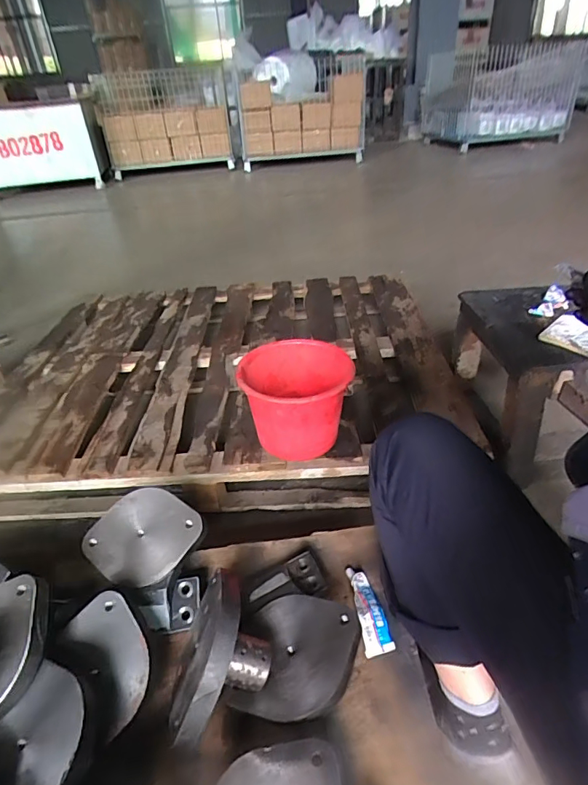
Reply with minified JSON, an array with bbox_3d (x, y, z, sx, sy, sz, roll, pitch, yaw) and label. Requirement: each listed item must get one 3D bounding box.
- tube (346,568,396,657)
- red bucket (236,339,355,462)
[{"bbox_3d":[0.097,0.286,0.616,0.035,0.017,0.109,-10,50,-9],"label":"tube"},{"bbox_3d":[0.004,0.009,0.907,0.190,0.154,0.205,-3,34,2],"label":"red bucket"}]

